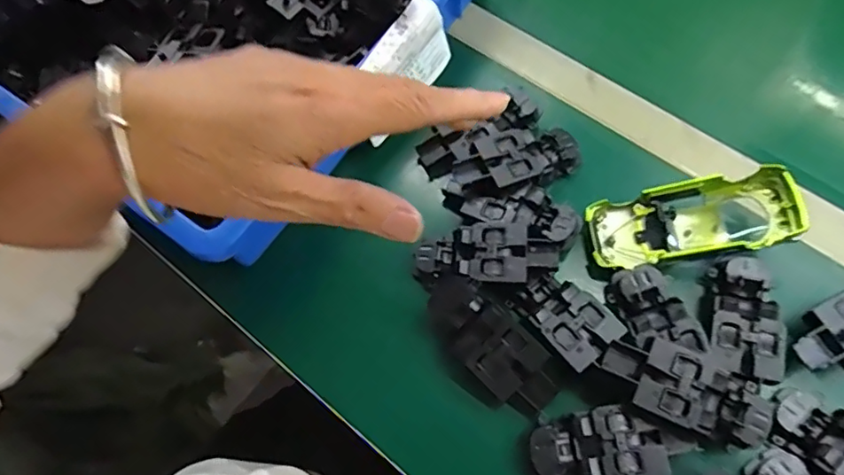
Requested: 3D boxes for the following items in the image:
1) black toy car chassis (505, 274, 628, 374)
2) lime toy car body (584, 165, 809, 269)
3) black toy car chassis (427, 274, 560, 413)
[{"bbox_3d":[0.096,0.053,0.376,0.043,0.017,0.064,-37,71,-11],"label":"black toy car chassis"},{"bbox_3d":[0.189,-0.010,0.397,0.136,0.038,0.055,-12,74,14],"label":"lime toy car body"},{"bbox_3d":[0.045,0.071,0.371,0.101,0.024,0.041,42,76,17],"label":"black toy car chassis"}]

